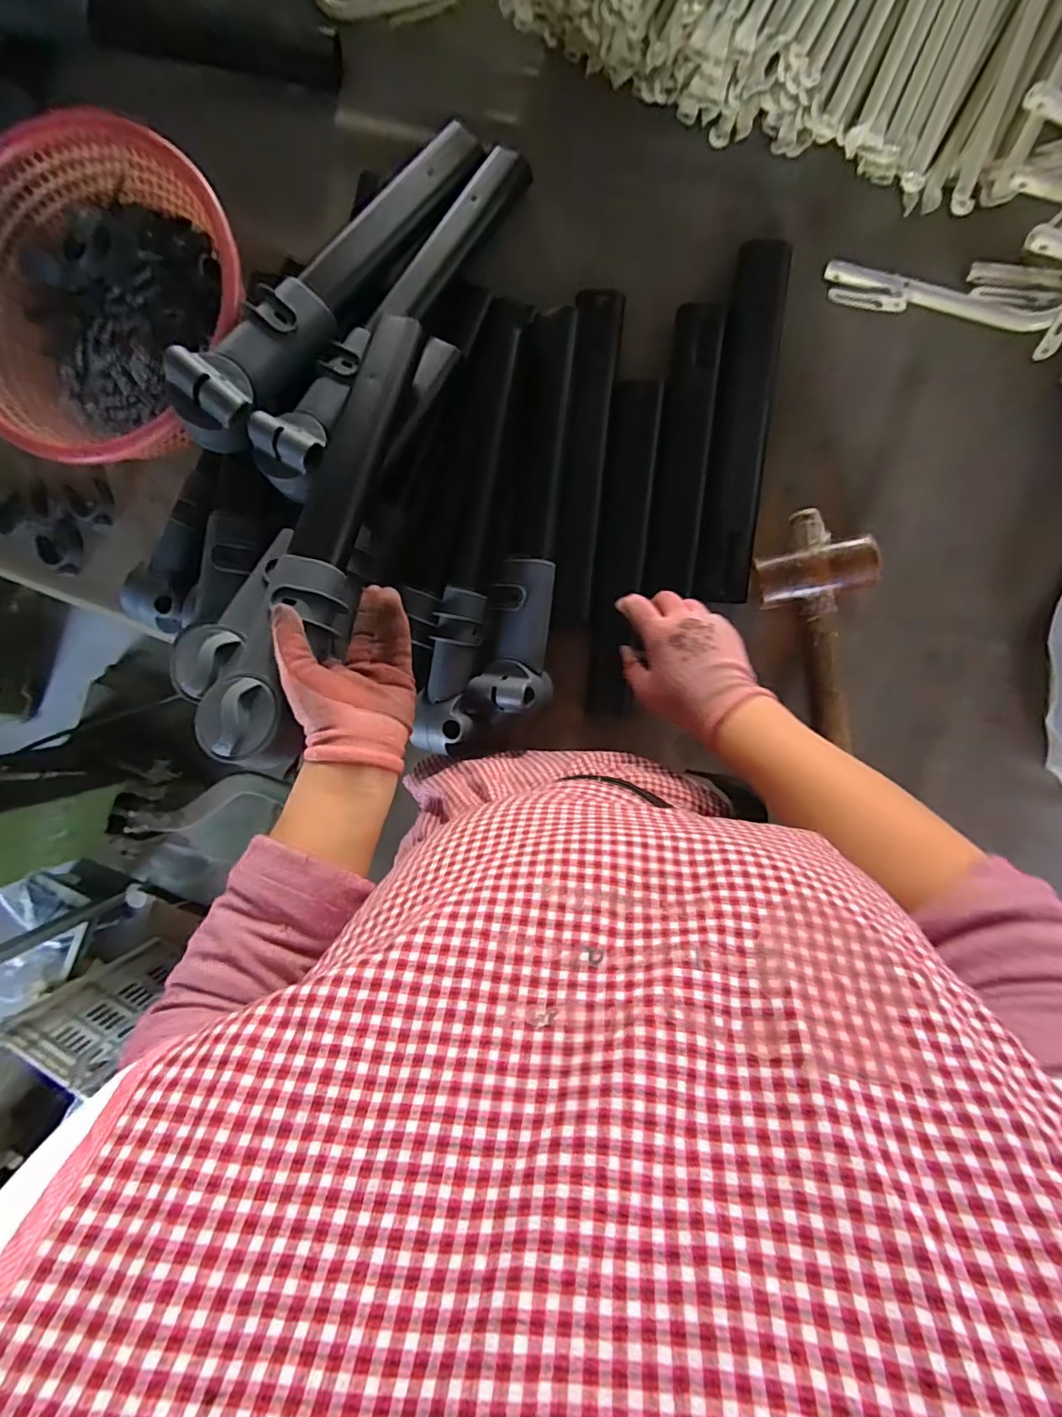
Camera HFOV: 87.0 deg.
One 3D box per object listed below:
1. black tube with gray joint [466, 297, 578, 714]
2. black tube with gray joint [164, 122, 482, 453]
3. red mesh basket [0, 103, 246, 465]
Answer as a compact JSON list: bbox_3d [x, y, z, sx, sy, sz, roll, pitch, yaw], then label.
[{"bbox_3d":[0.005,-0.177,0.532,0.085,0.052,0.384,12,96,5],"label":"black tube with gray joint"},{"bbox_3d":[-0.179,-0.398,0.511,0.069,0.052,0.398,34,77,3],"label":"black tube with gray joint"},{"bbox_3d":[-0.425,-0.402,0.563,0.280,0.093,0.290,1,95,6],"label":"red mesh basket"}]

